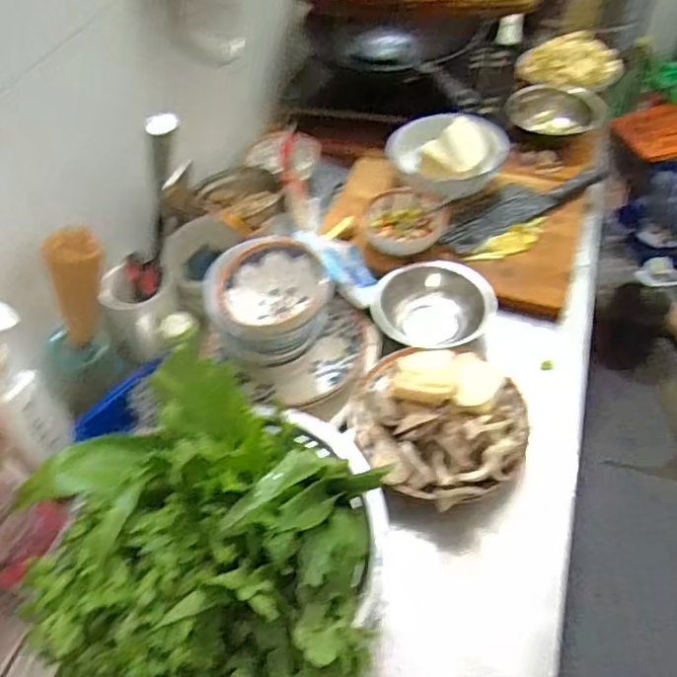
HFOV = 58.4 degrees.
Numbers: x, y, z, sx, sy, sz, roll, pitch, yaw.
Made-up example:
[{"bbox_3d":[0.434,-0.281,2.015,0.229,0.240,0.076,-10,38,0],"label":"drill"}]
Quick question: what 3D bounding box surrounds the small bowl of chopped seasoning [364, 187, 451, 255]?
[{"bbox_3d":[0.095,-0.169,0.864,0.108,0.047,0.091,-7,51,-2],"label":"small bowl of chopped seasoning"}]

